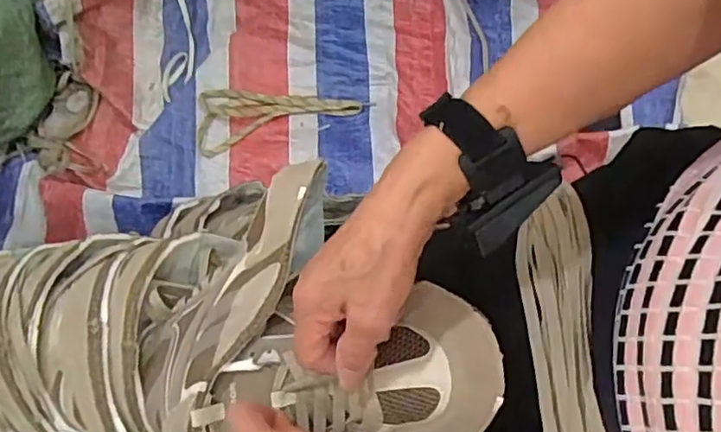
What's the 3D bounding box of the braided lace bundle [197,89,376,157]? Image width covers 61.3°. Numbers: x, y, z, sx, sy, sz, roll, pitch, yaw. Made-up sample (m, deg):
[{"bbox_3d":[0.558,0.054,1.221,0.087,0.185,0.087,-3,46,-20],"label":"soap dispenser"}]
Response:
[{"bbox_3d":[-0.111,-0.152,0.832,0.233,0.020,0.081,-18,72,-6],"label":"braided lace bundle"}]

